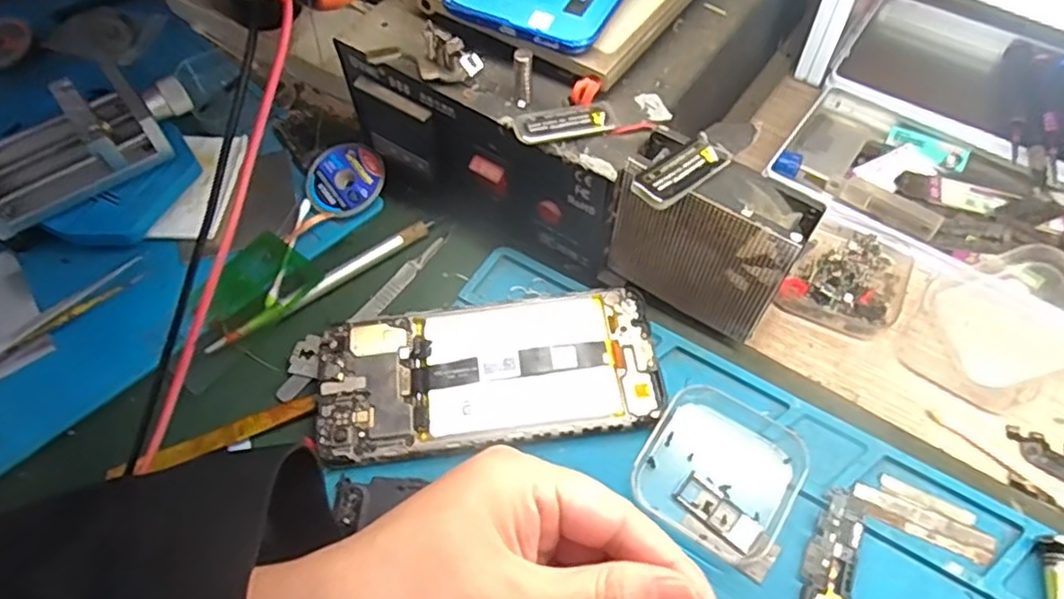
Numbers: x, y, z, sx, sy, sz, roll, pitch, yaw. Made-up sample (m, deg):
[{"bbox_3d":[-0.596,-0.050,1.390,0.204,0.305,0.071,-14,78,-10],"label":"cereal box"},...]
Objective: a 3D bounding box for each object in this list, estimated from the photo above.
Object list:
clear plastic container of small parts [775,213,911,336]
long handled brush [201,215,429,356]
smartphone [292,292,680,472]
[{"bbox_3d":[0.166,-0.012,0.347,0.054,0.019,0.062,30,64,19],"label":"clear plastic container of small parts"},{"bbox_3d":[-0.109,-0.009,0.352,0.129,0.005,0.010,-34,63,-18],"label":"long handled brush"},{"bbox_3d":[-0.026,0.036,0.317,0.169,0.012,0.073,-6,58,-2],"label":"smartphone"}]

